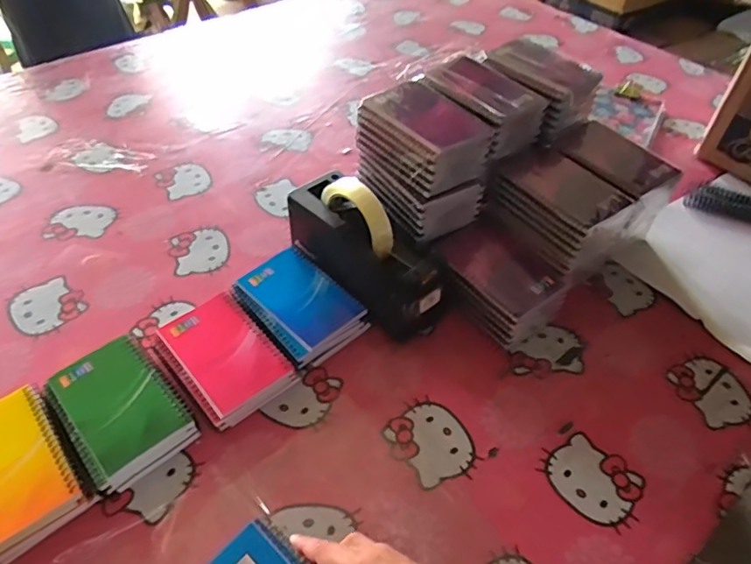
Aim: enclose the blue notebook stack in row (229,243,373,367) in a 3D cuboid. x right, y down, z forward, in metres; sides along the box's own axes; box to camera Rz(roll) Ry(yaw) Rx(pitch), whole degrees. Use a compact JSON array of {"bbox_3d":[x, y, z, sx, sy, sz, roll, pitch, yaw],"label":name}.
[{"bbox_3d":[-0.086,0.027,0.611,0.099,0.032,0.137,-31,56,-28],"label":"blue notebook stack in row"}]

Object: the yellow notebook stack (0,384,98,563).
[{"bbox_3d":[-0.316,0.164,0.475,0.093,0.032,0.137,-31,56,-28],"label":"yellow notebook stack"}]

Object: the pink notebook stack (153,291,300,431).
[{"bbox_3d":[-0.154,0.079,0.559,0.092,0.031,0.133,-30,56,-28],"label":"pink notebook stack"}]

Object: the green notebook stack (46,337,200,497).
[{"bbox_3d":[-0.240,0.120,0.515,0.093,0.033,0.131,-32,57,-29],"label":"green notebook stack"}]

